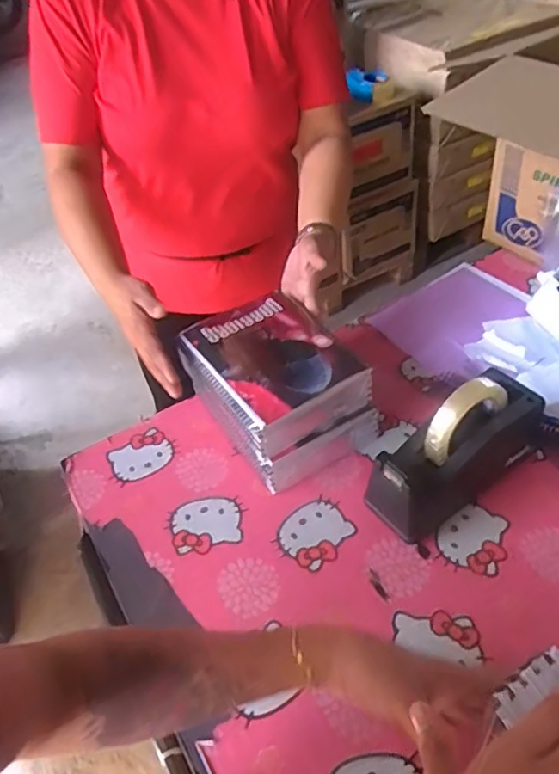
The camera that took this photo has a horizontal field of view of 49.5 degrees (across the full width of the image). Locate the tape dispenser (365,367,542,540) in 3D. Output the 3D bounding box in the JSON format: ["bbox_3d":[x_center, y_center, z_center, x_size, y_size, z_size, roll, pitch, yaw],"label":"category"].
[{"bbox_3d":[0.191,0.065,0.657,0.213,0.122,0.076,-30,49,-21],"label":"tape dispenser"}]

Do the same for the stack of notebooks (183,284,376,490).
[{"bbox_3d":[-0.004,0.000,0.757,0.164,0.117,0.213,-30,49,-21],"label":"stack of notebooks"}]

